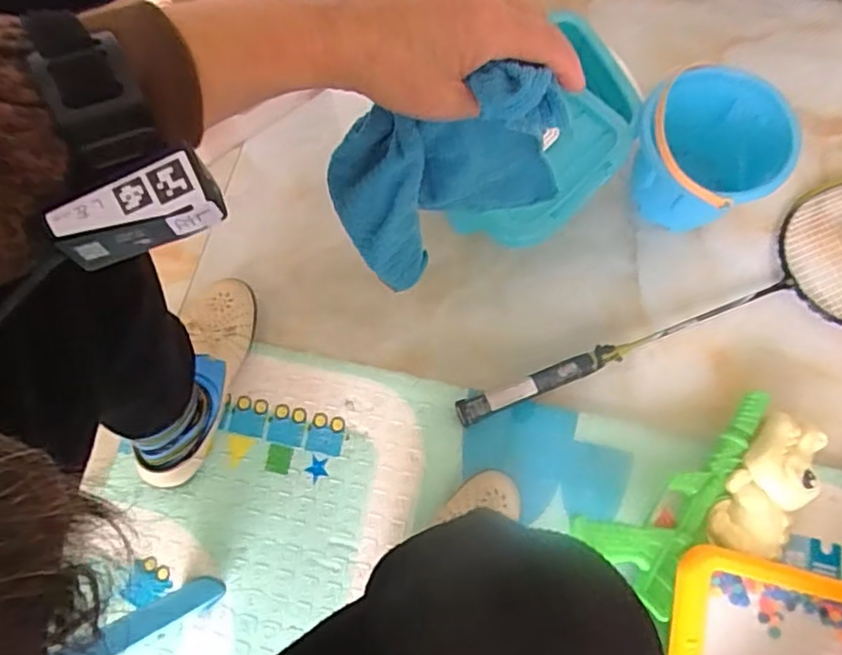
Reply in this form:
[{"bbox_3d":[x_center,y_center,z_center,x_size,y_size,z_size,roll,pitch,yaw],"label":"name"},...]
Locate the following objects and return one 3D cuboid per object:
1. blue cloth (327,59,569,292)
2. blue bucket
[{"bbox_3d":[0.022,-0.096,0.411,0.161,0.208,0.054,-7,74,-2],"label":"blue cloth"},{"bbox_3d":[0.322,-0.195,0.723,0.146,0.151,0.152,0,73,1],"label":"blue bucket"}]

